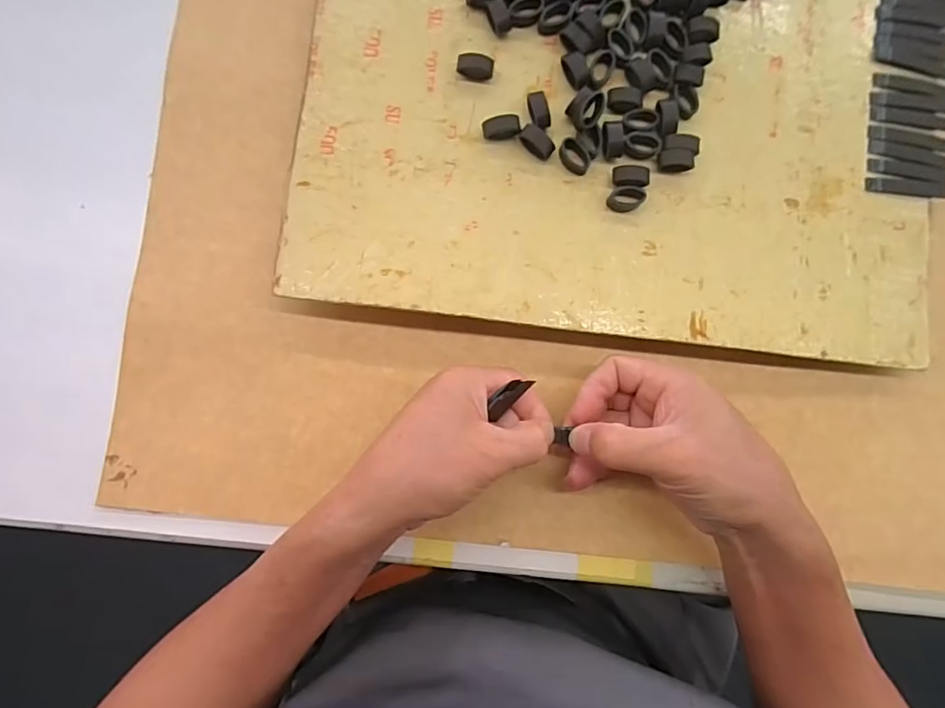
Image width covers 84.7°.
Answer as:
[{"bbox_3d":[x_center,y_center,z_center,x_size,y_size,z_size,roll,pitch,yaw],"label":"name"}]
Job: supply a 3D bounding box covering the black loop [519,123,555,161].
[{"bbox_3d":[0.038,-0.126,0.311,0.021,0.013,0.013,43,87,-1],"label":"black loop"}]

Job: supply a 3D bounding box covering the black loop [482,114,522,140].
[{"bbox_3d":[0.017,-0.136,0.313,0.022,0.010,0.016,-5,89,-3],"label":"black loop"}]

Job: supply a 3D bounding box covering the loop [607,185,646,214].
[{"bbox_3d":[0.093,-0.093,0.314,0.022,0.008,0.014,1,88,-3],"label":"loop"}]

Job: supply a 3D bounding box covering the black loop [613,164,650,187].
[{"bbox_3d":[0.096,-0.108,0.314,0.023,0.008,0.015,0,88,-3],"label":"black loop"}]

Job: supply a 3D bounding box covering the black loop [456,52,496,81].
[{"bbox_3d":[0.002,-0.173,0.314,0.022,0.010,0.012,4,88,-2],"label":"black loop"}]

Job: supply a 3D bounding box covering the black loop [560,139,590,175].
[{"bbox_3d":[0.062,-0.119,0.314,0.013,0.008,0.022,-42,91,-3],"label":"black loop"}]

